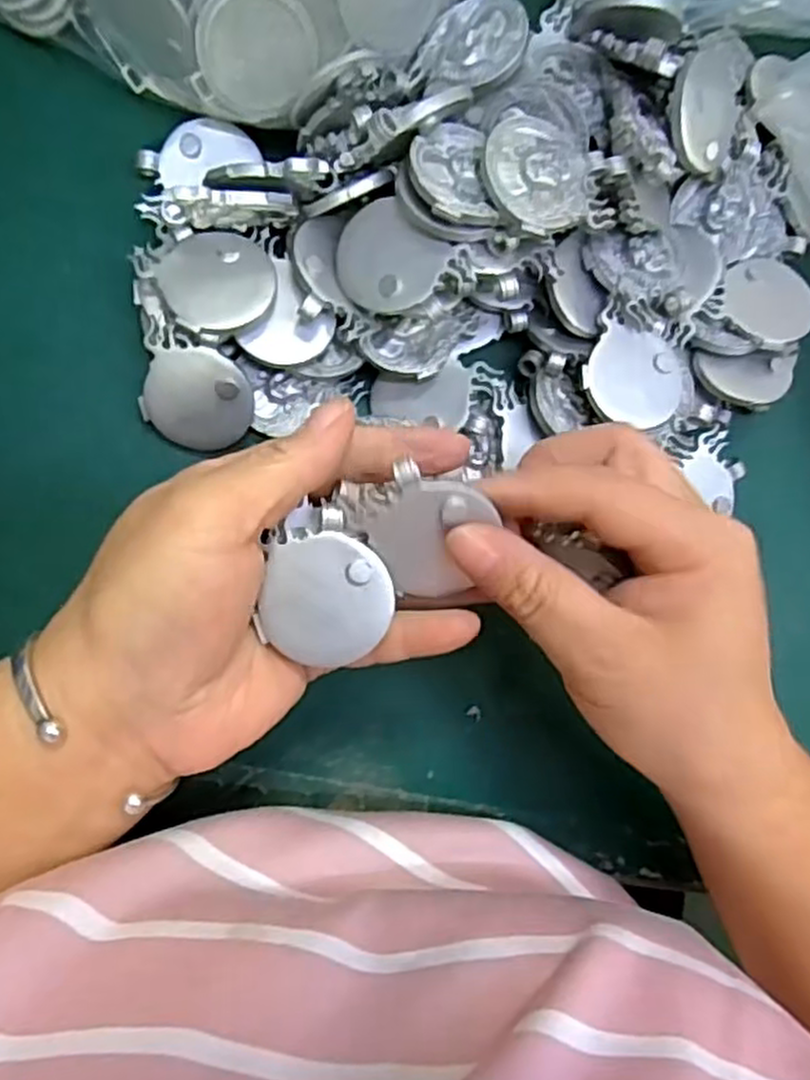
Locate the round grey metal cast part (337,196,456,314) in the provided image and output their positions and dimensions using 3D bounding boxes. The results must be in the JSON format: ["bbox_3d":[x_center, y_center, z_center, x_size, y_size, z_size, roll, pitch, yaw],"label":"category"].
[{"bbox_3d":[-0.006,-0.097,0.265,0.038,0.004,0.034,43,99,7],"label":"round grey metal cast part"}]

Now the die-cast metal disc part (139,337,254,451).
[{"bbox_3d":[-0.076,-0.051,0.276,0.039,0.004,0.036,15,112,-8],"label":"die-cast metal disc part"}]

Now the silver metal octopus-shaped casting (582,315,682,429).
[{"bbox_3d":[0.089,-0.067,0.291,0.039,0.006,0.046,12,88,-9],"label":"silver metal octopus-shaped casting"}]

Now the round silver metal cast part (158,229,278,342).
[{"bbox_3d":[-0.066,-0.092,0.268,0.039,0.009,0.036,0,90,-10],"label":"round silver metal cast part"}]

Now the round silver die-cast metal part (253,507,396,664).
[{"bbox_3d":[-0.023,0.014,0.222,0.037,0.005,0.043,-3,90,-10],"label":"round silver die-cast metal part"}]

